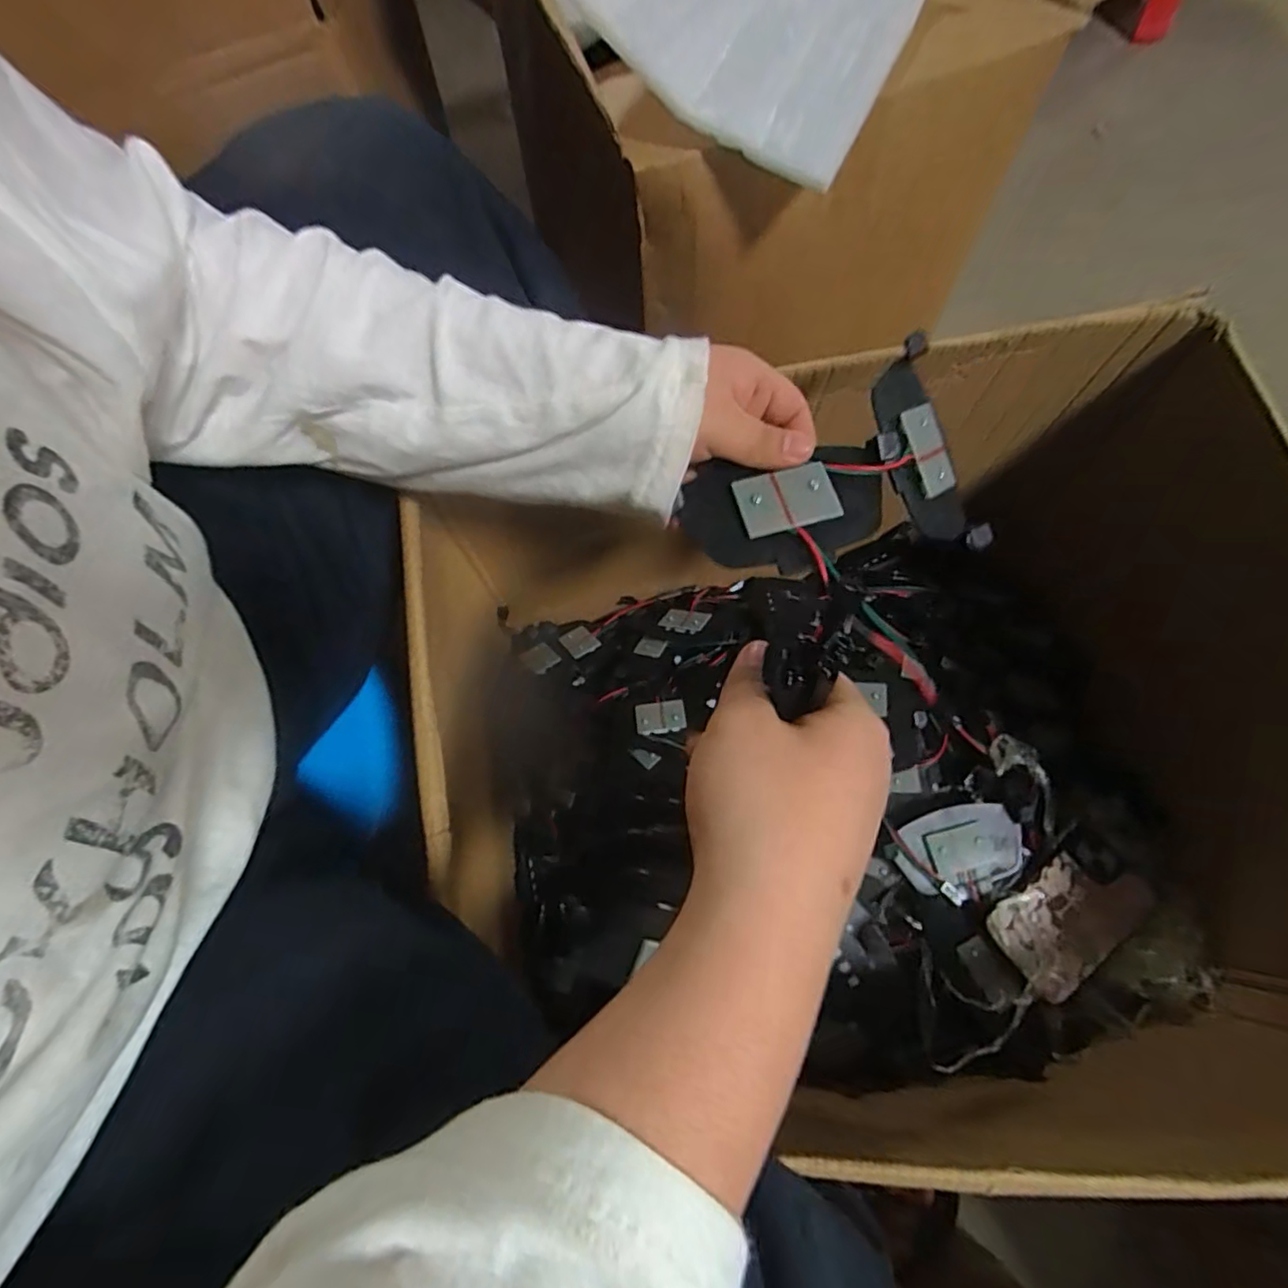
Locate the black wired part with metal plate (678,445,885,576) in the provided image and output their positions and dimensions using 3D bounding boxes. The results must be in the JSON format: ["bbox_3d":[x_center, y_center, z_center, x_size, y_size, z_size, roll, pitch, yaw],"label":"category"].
[{"bbox_3d":[0.067,-0.063,0.298,0.094,0.014,0.061,-8,67,-1],"label":"black wired part with metal plate"}]

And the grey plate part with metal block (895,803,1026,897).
[{"bbox_3d":[0.250,0.160,0.490,0.095,0.016,0.062,-25,68,-8],"label":"grey plate part with metal block"}]

